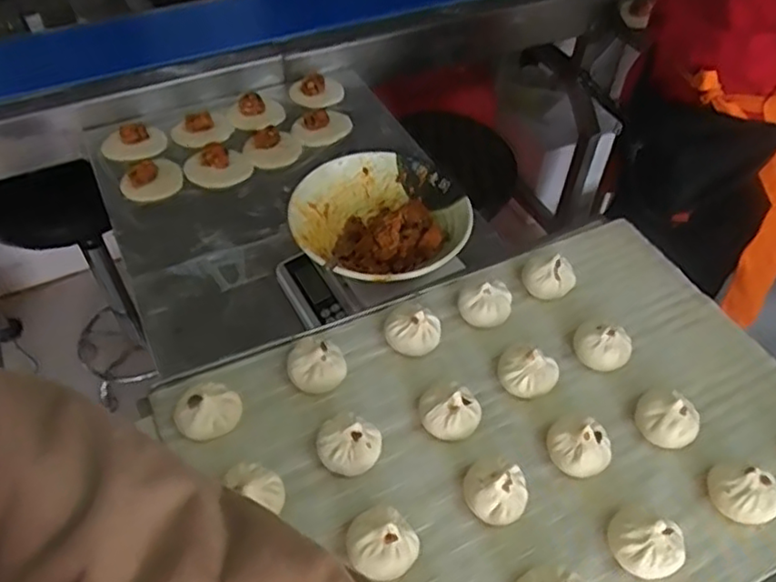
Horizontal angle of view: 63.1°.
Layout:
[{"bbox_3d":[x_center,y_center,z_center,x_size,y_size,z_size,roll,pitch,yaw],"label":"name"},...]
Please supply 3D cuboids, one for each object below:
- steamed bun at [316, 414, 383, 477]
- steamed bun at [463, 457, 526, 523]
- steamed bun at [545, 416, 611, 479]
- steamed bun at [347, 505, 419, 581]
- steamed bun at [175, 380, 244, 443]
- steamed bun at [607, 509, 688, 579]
[{"bbox_3d":[-0.033,0.136,0.558,0.057,0.040,0.055,1,50,-1],"label":"steamed bun"},{"bbox_3d":[0.090,0.172,0.533,0.050,0.042,0.045,8,50,4],"label":"steamed bun"},{"bbox_3d":[0.171,0.138,0.565,0.055,0.045,0.055,1,50,-1],"label":"steamed bun"},{"bbox_3d":[-0.005,0.201,0.502,0.053,0.044,0.052,1,50,-1],"label":"steamed bun"},{"bbox_3d":[-0.164,0.108,0.573,0.059,0.042,0.050,-27,56,-23],"label":"steamed bun"},{"bbox_3d":[0.208,0.202,0.509,0.054,0.042,0.053,1,50,-1],"label":"steamed bun"}]

